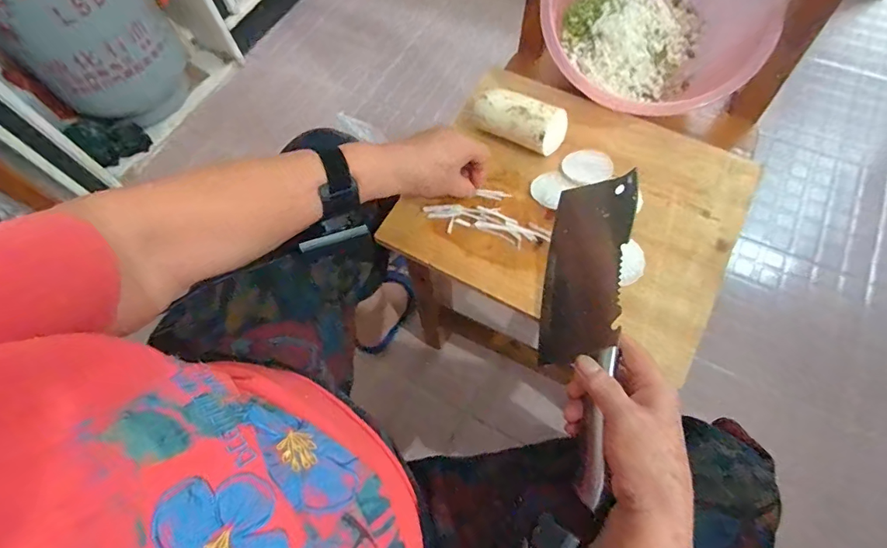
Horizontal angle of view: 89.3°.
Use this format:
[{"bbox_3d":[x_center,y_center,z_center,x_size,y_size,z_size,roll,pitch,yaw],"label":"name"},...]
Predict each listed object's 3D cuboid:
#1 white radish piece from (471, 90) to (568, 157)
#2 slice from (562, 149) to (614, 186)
[{"bbox_3d":[0.091,-0.188,0.534,0.105,0.048,0.048,30,70,16],"label":"white radish piece"},{"bbox_3d":[0.172,-0.128,0.536,0.059,0.008,0.046,-17,65,-4],"label":"slice"}]

